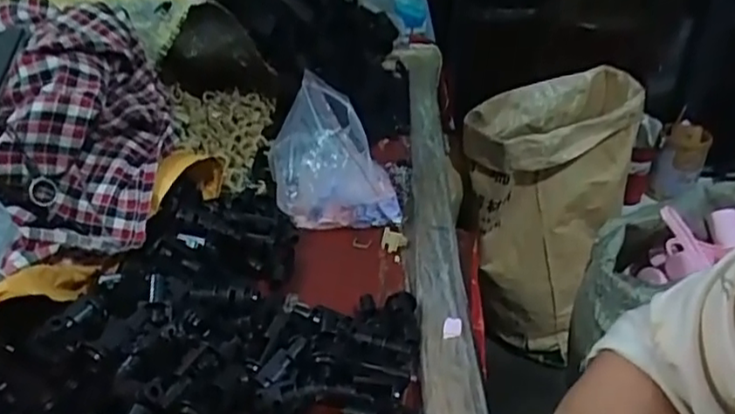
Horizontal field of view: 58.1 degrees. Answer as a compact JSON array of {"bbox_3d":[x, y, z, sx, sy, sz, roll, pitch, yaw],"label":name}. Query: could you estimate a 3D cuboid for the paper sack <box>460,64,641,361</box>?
[{"bbox_3d":[0.369,0.023,1.426,0.307,0.539,0.298,13,30,19],"label":"paper sack"}]

